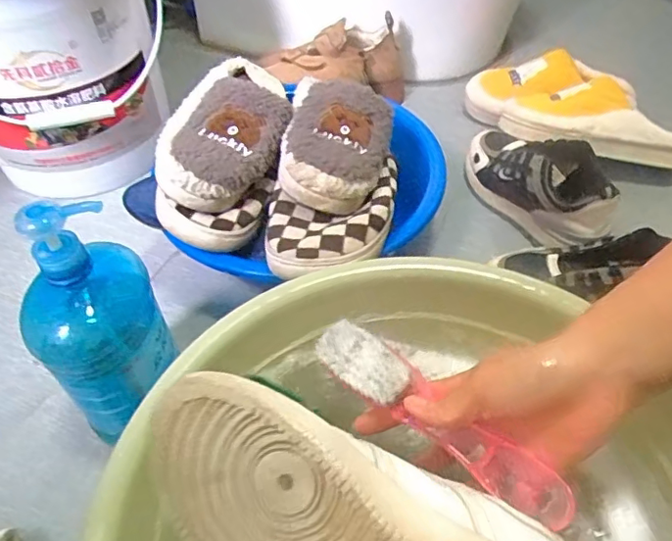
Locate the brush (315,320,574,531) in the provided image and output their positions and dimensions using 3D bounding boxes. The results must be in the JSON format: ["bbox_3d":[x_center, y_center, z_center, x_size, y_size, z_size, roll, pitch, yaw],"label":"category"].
[{"bbox_3d":[0.063,0.094,0.350,0.183,0.027,0.033,36,58,19],"label":"brush"}]

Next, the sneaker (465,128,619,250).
[{"bbox_3d":[0.260,-0.117,0.701,0.102,0.085,0.229,-20,50,-15],"label":"sneaker"}]

